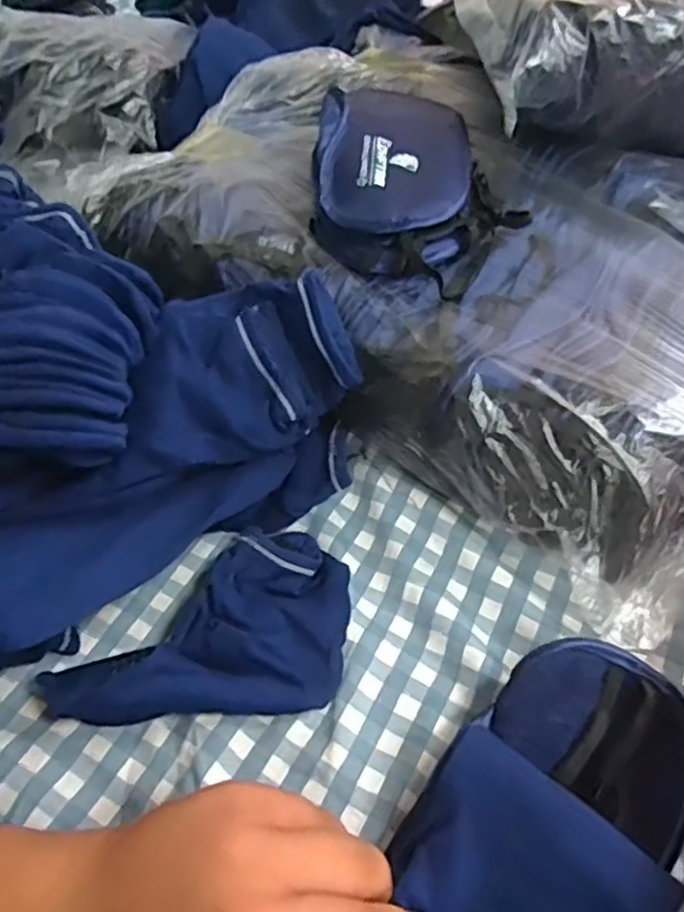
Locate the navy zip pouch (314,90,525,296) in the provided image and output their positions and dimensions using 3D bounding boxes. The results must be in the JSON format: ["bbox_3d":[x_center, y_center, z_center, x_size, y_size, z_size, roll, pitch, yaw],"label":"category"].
[{"bbox_3d":[0.041,-0.159,0.411,0.115,0.048,0.141,0,49,1],"label":"navy zip pouch"}]

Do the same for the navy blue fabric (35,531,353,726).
[{"bbox_3d":[-0.067,0.080,0.341,0.139,0.023,0.087,-7,49,-5],"label":"navy blue fabric"}]

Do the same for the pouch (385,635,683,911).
[{"bbox_3d":[0.075,0.144,0.264,0.088,0.039,0.168,30,56,24],"label":"pouch"}]

